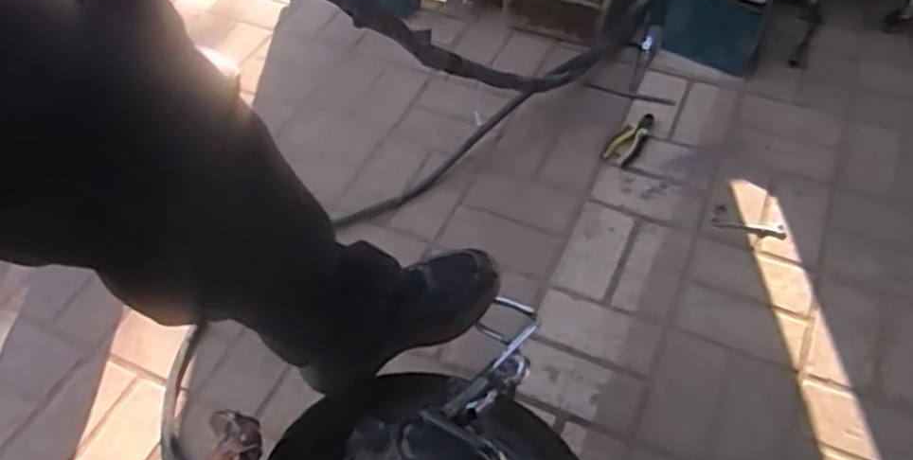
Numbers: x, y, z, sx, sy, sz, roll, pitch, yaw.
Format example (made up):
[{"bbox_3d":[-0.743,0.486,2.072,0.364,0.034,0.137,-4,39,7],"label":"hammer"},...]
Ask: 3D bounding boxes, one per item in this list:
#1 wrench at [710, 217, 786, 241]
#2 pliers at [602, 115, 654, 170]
[{"bbox_3d":[0.485,-0.002,1.149,0.118,0.006,0.025,8,50,9],"label":"wrench"},{"bbox_3d":[0.325,-0.169,1.274,0.055,0.012,0.154,28,55,23],"label":"pliers"}]

